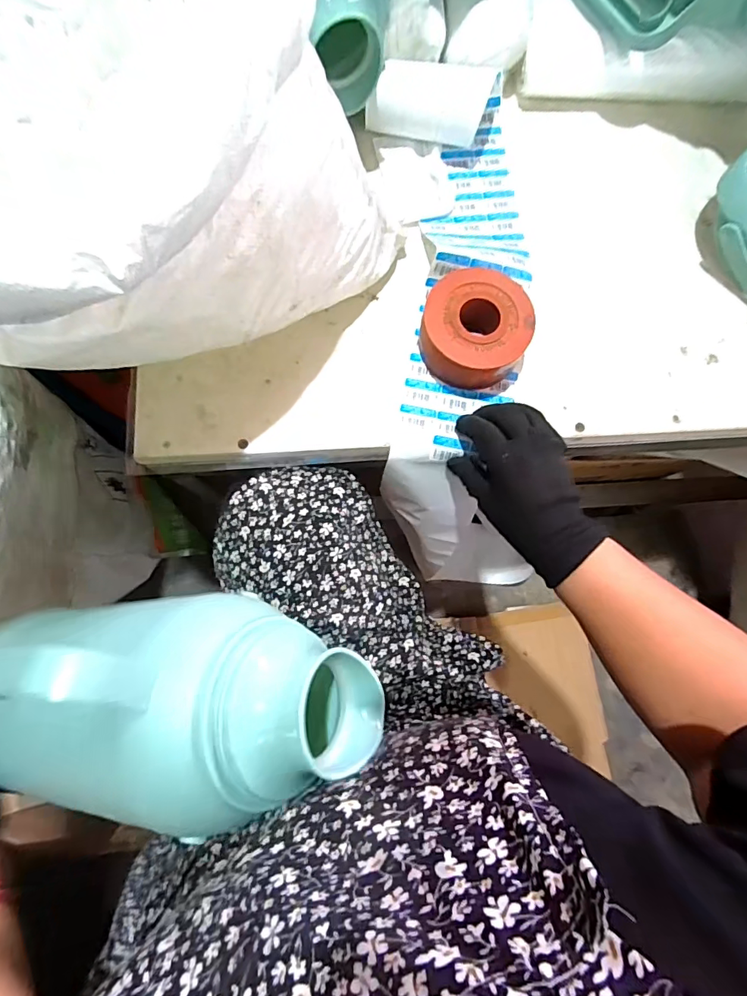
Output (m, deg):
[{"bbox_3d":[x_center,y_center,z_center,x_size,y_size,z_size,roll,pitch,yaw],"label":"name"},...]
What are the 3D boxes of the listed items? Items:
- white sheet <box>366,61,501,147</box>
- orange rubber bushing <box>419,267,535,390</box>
[{"bbox_3d":[0.056,-0.397,0.487,0.117,0.057,0.052,10,78,1],"label":"white sheet"},{"bbox_3d":[0.093,-0.155,0.445,0.098,0.049,0.093,0,78,-1],"label":"orange rubber bushing"}]

